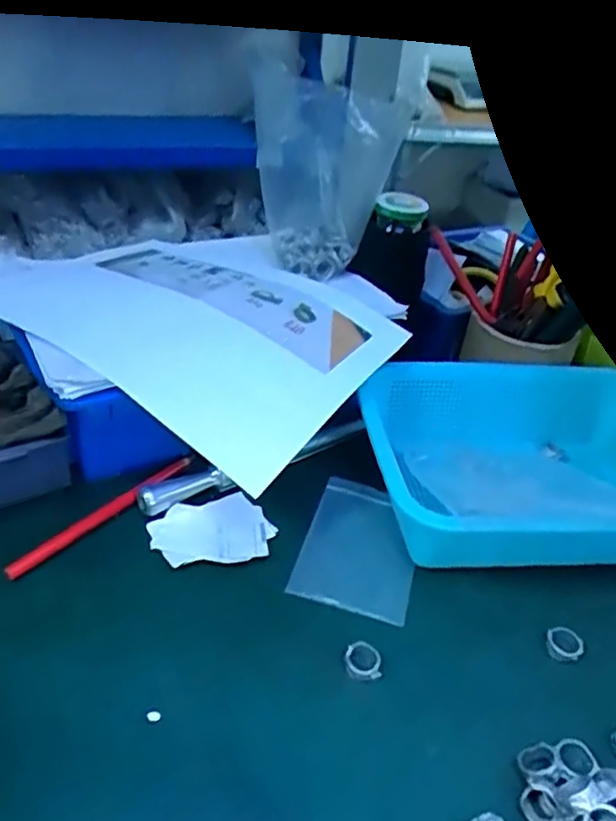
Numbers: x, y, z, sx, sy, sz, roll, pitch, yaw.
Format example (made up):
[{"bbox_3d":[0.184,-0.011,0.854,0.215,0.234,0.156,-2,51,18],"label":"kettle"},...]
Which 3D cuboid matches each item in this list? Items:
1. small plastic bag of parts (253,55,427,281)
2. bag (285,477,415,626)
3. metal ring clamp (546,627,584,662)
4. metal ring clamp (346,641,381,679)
[{"bbox_3d":[0.015,-0.198,0.561,0.106,0.144,0.073,-7,37,-20],"label":"small plastic bag of parts"},{"bbox_3d":[0.039,0.095,0.472,0.077,0.005,0.117,13,36,10],"label":"bag"},{"bbox_3d":[0.162,0.146,0.415,0.023,0.006,0.021,4,35,-3],"label":"metal ring clamp"},{"bbox_3d":[0.032,0.147,0.391,0.020,0.007,0.023,3,35,-4],"label":"metal ring clamp"}]

